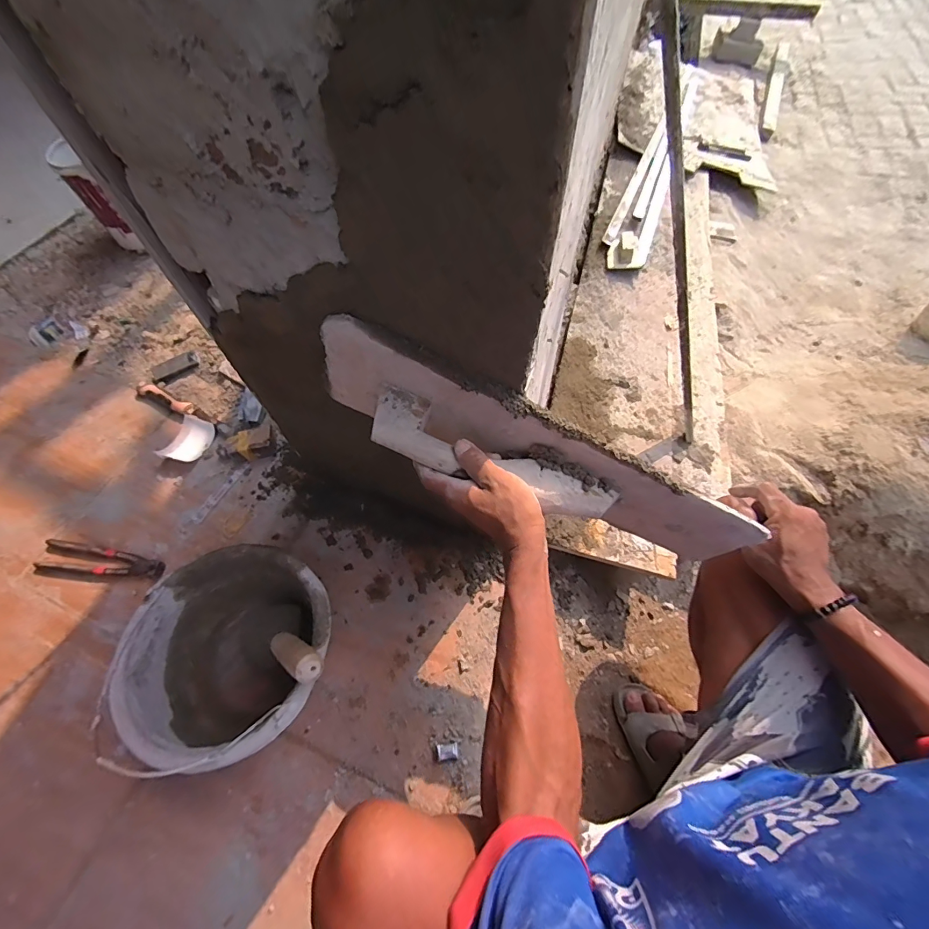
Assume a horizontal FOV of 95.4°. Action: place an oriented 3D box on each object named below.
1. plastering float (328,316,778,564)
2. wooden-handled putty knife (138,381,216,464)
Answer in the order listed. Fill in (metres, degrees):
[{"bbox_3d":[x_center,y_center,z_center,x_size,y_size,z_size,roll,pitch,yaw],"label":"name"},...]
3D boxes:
[{"bbox_3d":[0.058,0.007,0.425,0.451,0.122,0.060,25,63,-2],"label":"plastering float"},{"bbox_3d":[-0.599,-0.086,0.849,0.221,0.034,0.104,33,65,13],"label":"wooden-handled putty knife"}]

